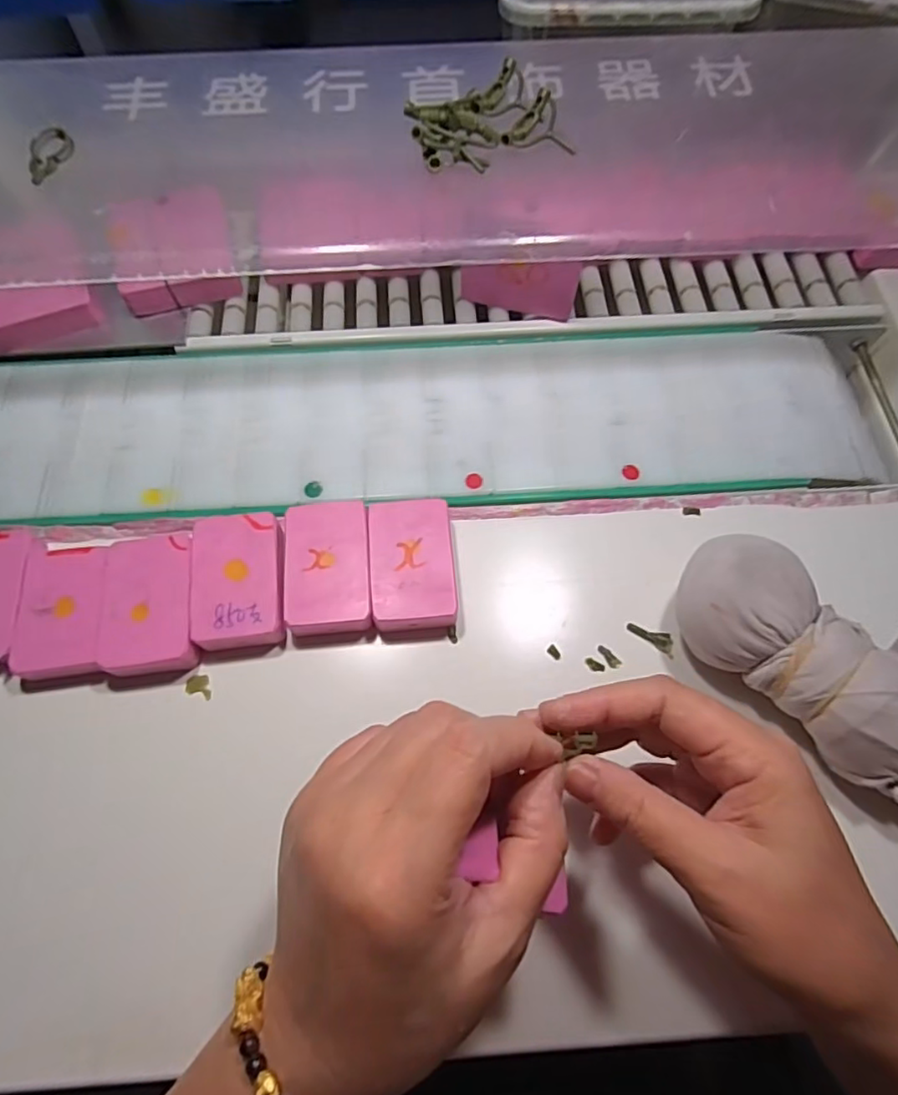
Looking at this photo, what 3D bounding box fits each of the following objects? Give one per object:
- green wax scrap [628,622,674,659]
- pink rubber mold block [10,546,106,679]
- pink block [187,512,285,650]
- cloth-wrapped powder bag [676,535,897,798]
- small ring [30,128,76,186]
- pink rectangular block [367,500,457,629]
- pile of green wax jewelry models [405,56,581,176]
[{"bbox_3d":[0.111,0.048,0.323,0.028,0.004,0.010,31,69,12],"label":"green wax scrap"},{"bbox_3d":[-0.204,0.034,0.320,0.044,0.019,0.074,-7,66,-4],"label":"pink rubber mold block"},{"bbox_3d":[-0.114,0.019,0.327,0.048,0.021,0.073,-8,66,-4],"label":"pink block"},{"bbox_3d":[0.213,0.083,0.280,0.238,0.057,0.070,33,70,13],"label":"cloth-wrapped powder bag"},{"bbox_3d":[-0.217,-0.212,0.324,0.020,0.011,0.035,-4,66,-3],"label":"small ring"},{"bbox_3d":[-0.020,0.011,0.330,0.045,0.022,0.072,-4,66,-3],"label":"pink rectangular block"},{"bbox_3d":[0.017,-0.234,0.325,0.085,0.017,0.062,-22,68,-10],"label":"pile of green wax jewelry models"}]

